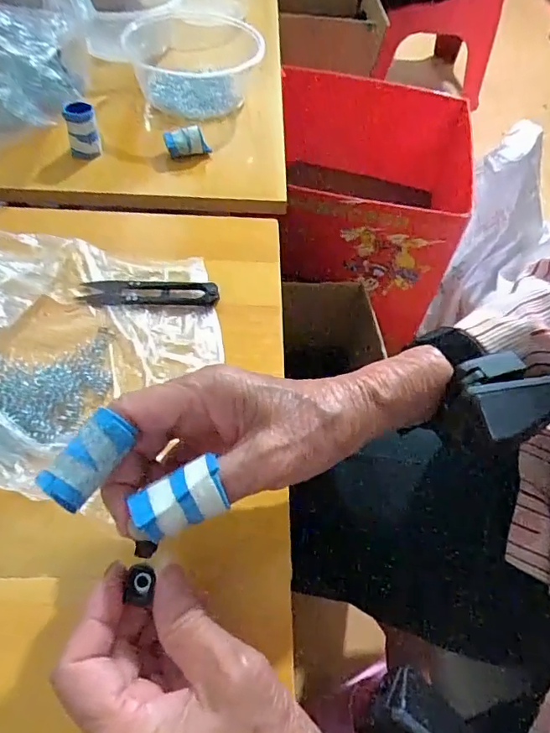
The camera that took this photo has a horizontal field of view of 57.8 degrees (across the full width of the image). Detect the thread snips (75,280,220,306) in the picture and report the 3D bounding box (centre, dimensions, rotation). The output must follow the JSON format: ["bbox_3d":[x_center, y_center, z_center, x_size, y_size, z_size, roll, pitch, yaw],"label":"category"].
[{"bbox_3d":[-0.094,-0.056,0.370,0.101,0.007,0.024,1,54,-3],"label":"thread snips"}]

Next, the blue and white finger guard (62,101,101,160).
[{"bbox_3d":[-0.175,-0.213,0.453,0.027,0.043,0.023,-12,56,-13],"label":"blue and white finger guard"}]

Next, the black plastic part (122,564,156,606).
[{"bbox_3d":[-0.057,0.093,0.214,0.010,0.004,0.014,8,54,2],"label":"black plastic part"}]

